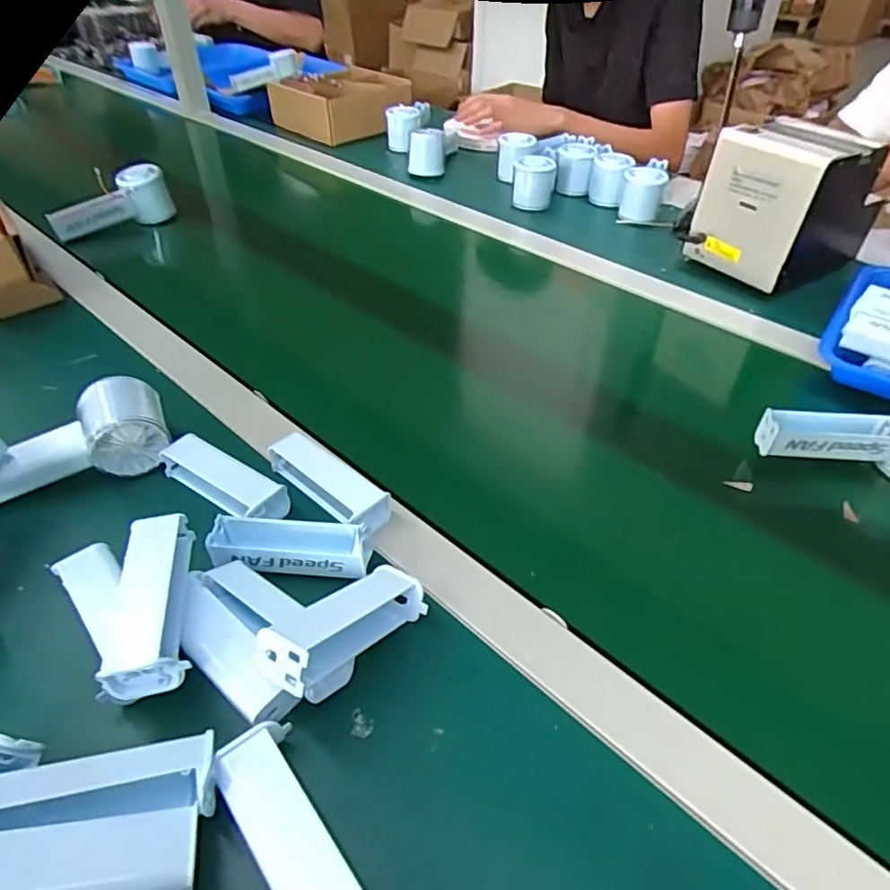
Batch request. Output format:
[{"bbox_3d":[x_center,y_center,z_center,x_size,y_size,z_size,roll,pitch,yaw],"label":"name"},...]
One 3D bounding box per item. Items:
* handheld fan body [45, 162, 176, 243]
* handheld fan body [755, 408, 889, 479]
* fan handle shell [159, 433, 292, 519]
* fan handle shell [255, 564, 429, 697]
[{"bbox_3d":[-0.433,-0.314,0.788,0.148,0.072,0.047,-32,52,-29],"label":"handheld fan body"},{"bbox_3d":[0.324,-0.010,0.472,0.145,0.060,0.045,7,44,7],"label":"handheld fan body"},{"bbox_3d":[-0.167,0.027,0.454,0.104,0.032,0.033,23,48,23],"label":"fan handle shell"},{"bbox_3d":[-0.057,0.102,0.339,0.035,0.030,0.107,30,23,28],"label":"fan handle shell"}]

